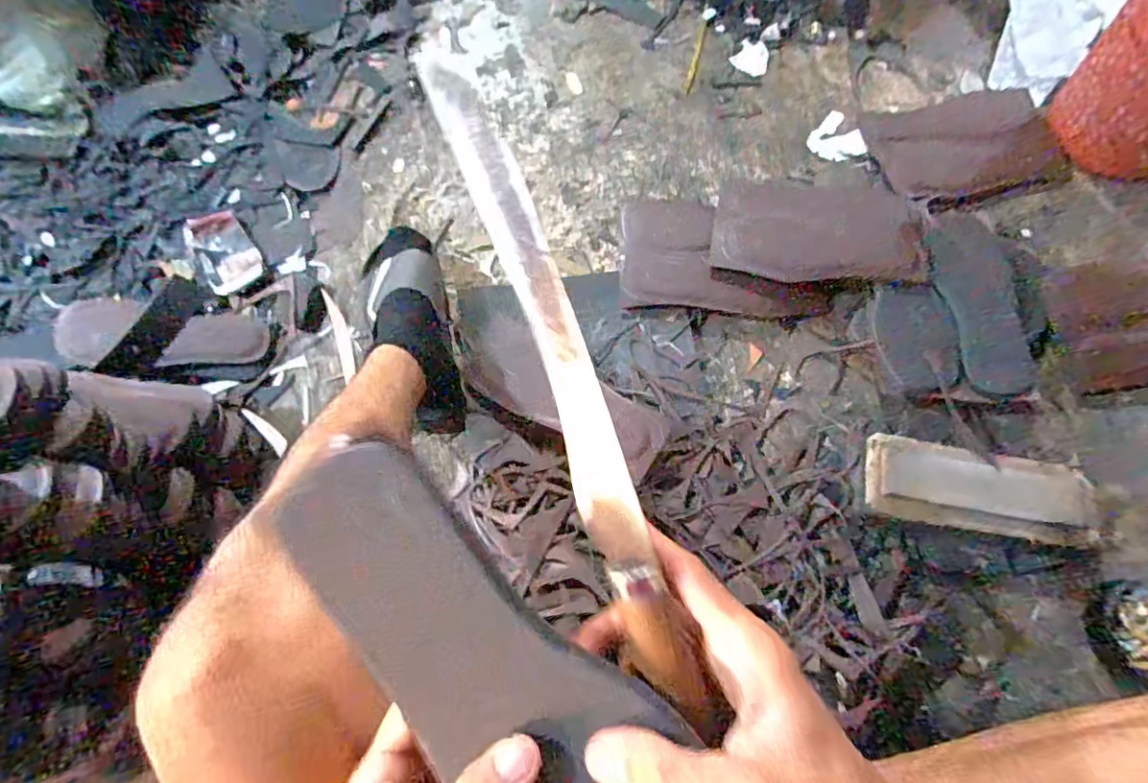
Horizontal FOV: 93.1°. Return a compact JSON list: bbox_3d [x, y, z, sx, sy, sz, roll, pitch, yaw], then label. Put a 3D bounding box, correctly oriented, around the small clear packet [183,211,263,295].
[{"bbox_3d":[-0.483,-0.196,0.750,0.072,0.012,0.120,-30,73,-10],"label":"small clear packet"}]

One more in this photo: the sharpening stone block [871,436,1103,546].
[{"bbox_3d":[0.431,0.105,0.574,0.232,0.049,0.084,10,71,3],"label":"sharpening stone block"}]

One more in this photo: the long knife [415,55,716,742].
[{"bbox_3d":[0.003,0.010,0.218,0.023,0.021,0.274,-21,99,-6],"label":"long knife"}]

